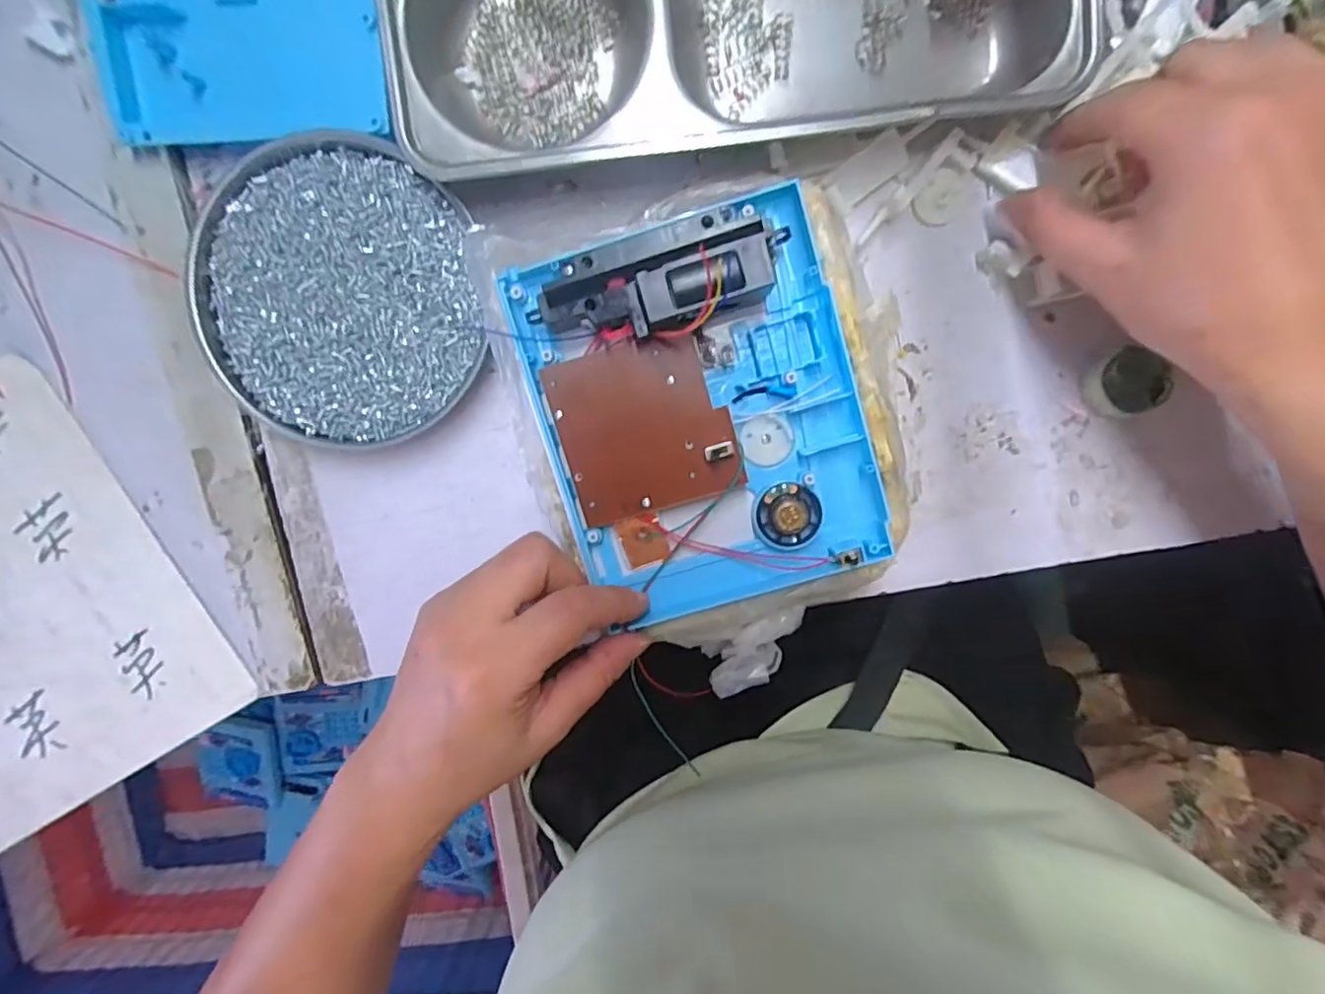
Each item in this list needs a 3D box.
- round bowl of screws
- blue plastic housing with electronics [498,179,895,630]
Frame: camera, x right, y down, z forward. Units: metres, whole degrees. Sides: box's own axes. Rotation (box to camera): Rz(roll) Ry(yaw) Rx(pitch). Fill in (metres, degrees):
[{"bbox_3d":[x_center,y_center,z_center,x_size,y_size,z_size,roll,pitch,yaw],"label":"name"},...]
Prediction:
[{"bbox_3d":[-0.148,-0.094,0.282,0.132,0.026,0.138,0,100,2],"label":"round bowl of screws"},{"bbox_3d":[0.017,-0.031,0.257,0.132,0.036,0.161,-15,99,4],"label":"blue plastic housing with electronics"}]

